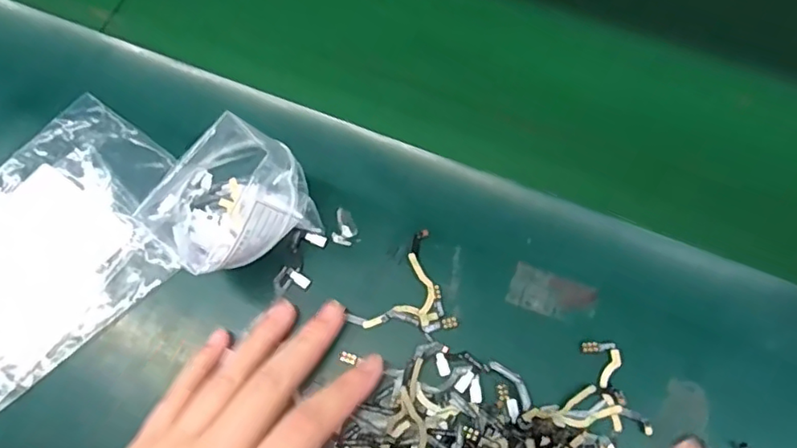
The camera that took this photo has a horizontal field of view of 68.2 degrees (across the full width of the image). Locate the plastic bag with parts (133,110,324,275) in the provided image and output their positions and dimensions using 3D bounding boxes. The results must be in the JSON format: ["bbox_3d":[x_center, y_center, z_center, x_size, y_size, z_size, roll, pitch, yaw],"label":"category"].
[{"bbox_3d":[-0.080,-0.007,0.286,0.066,0.066,0.069,20,70,8],"label":"plastic bag with parts"}]

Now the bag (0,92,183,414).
[{"bbox_3d":[-0.194,0.023,0.308,0.111,0.009,0.177,38,73,14],"label":"bag"}]

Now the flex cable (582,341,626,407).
[{"bbox_3d":[0.101,0.072,0.286,0.017,0.004,0.030,-6,68,-2],"label":"flex cable"}]

